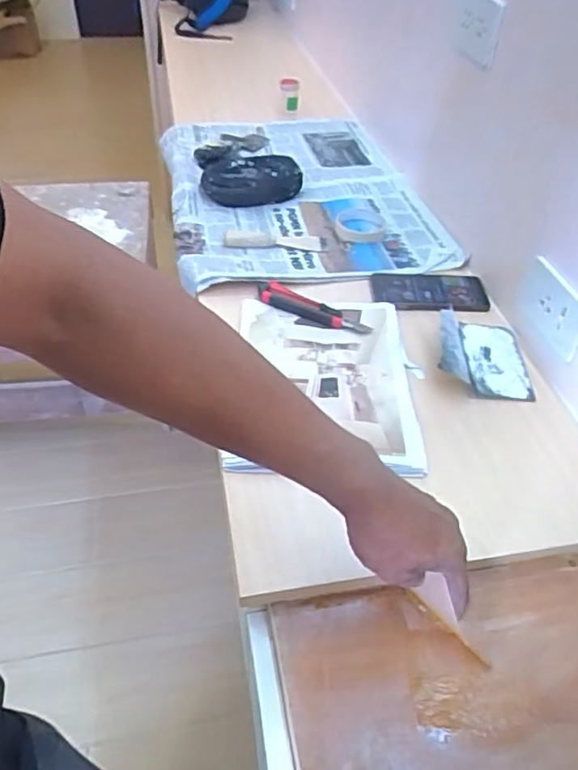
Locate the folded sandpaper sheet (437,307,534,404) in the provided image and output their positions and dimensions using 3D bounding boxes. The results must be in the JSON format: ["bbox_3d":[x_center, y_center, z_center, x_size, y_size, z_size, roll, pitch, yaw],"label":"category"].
[{"bbox_3d":[0.243,-0.044,0.754,0.115,0.042,0.131,7,45,4],"label":"folded sandpaper sheet"}]

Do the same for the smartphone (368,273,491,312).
[{"bbox_3d":[0.202,-0.136,0.877,0.162,0.013,0.086,1,45,-2],"label":"smartphone"}]

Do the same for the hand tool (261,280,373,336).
[{"bbox_3d":[0.036,-0.103,0.833,0.164,0.017,0.041,23,49,19],"label":"hand tool"}]

